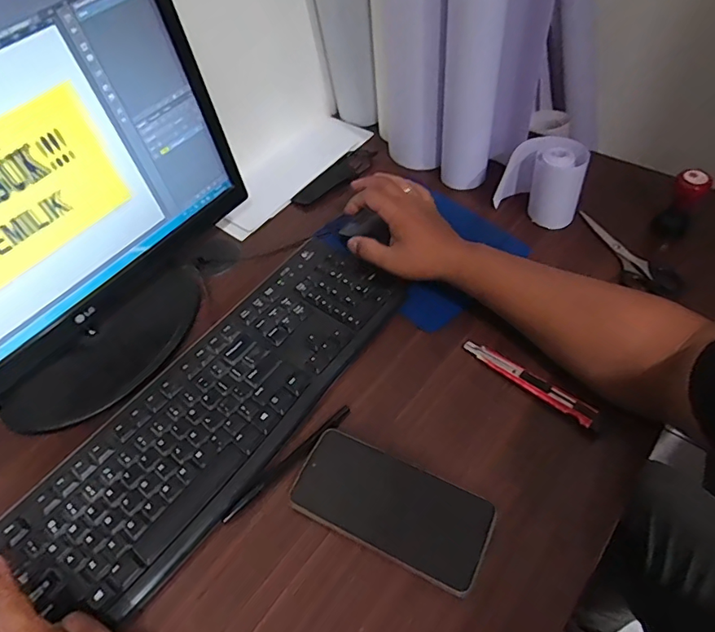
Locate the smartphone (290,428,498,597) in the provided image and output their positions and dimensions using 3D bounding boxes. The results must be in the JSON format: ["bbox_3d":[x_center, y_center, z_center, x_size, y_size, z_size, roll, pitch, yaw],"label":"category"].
[{"bbox_3d":[0.028,0.157,0.417,0.162,0.006,0.076,19,60,21],"label":"smartphone"}]

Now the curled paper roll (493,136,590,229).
[{"bbox_3d":[0.221,-0.163,0.599,0.096,0.092,0.051,17,58,15],"label":"curled paper roll"}]

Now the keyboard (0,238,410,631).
[{"bbox_3d":[-0.129,0.080,0.491,0.154,0.019,0.417,33,63,21],"label":"keyboard"}]

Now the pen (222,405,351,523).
[{"bbox_3d":[-0.063,0.133,0.454,0.144,0.012,0.011,-36,57,-20],"label":"pen"}]

